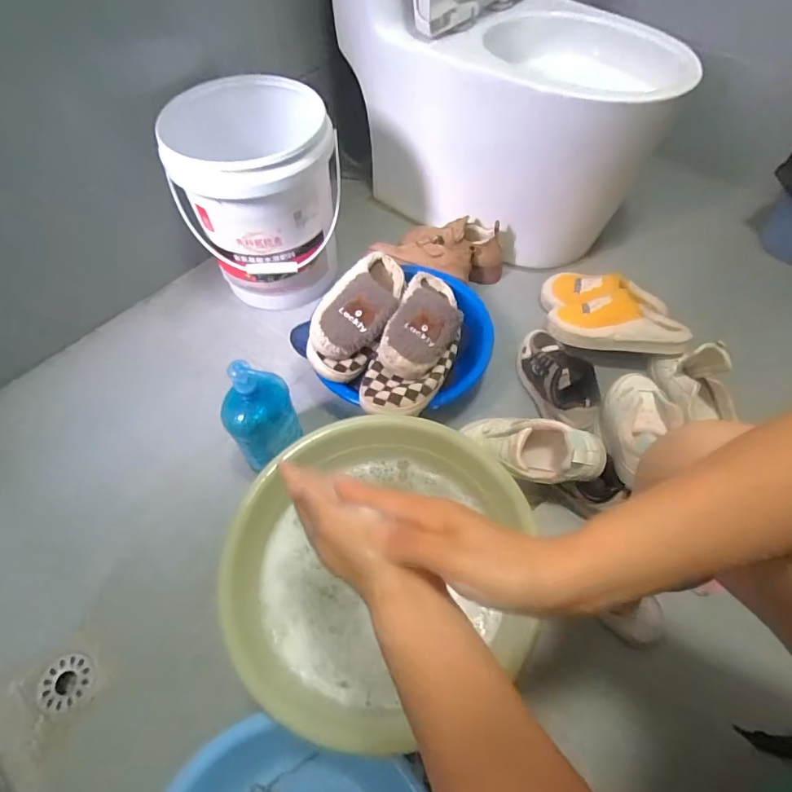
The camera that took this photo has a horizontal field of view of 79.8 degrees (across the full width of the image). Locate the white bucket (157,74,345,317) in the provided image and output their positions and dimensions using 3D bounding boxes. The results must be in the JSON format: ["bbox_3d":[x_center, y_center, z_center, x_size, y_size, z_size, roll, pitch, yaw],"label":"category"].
[{"bbox_3d":[-0.263,-0.383,0.960,0.301,0.337,0.269,-20,59,-12],"label":"white bucket"}]

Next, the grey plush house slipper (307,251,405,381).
[{"bbox_3d":[-0.064,-0.156,0.846,0.128,0.082,0.262,14,58,10],"label":"grey plush house slipper"}]

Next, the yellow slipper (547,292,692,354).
[{"bbox_3d":[0.422,-0.141,0.905,0.242,0.058,0.110,10,58,7],"label":"yellow slipper"}]

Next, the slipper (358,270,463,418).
[{"bbox_3d":[0.041,-0.094,0.817,0.124,0.088,0.304,21,60,14],"label":"slipper"}]

